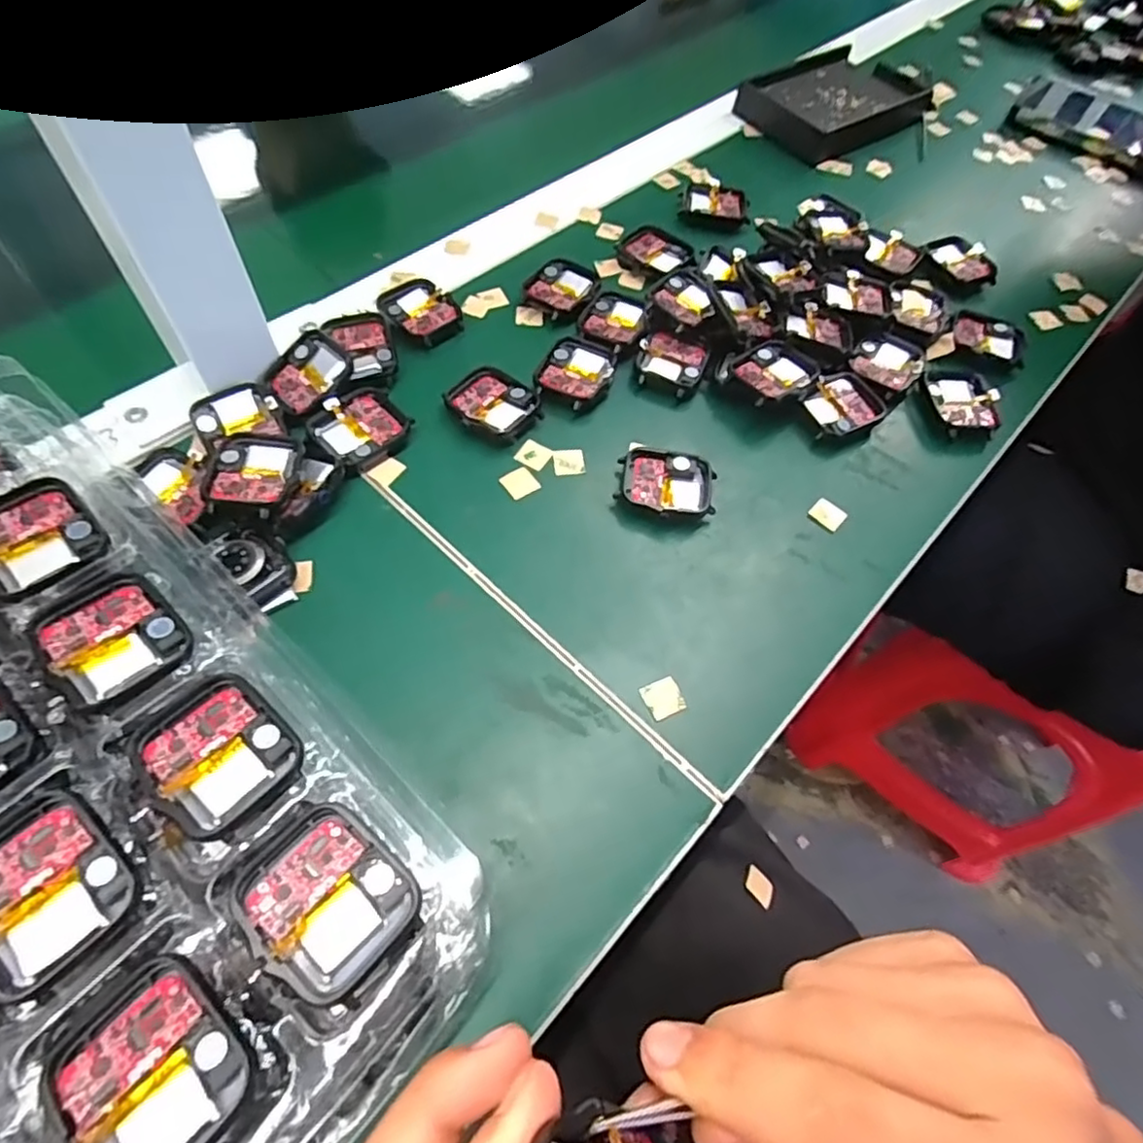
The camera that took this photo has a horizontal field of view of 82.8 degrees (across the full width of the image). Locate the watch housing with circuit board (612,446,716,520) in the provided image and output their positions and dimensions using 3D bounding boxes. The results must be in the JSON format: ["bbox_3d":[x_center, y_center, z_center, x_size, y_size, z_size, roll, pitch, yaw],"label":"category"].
[{"bbox_3d":[0.047,-0.041,0.321,0.047,0.012,0.040,9,59,1],"label":"watch housing with circuit board"}]

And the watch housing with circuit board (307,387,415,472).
[{"bbox_3d":[-0.105,-0.072,0.322,0.042,0.013,0.037,-37,68,-22],"label":"watch housing with circuit board"}]

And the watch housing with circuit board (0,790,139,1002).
[{"bbox_3d":[-0.139,0.082,0.169,0.036,0.004,0.043,-37,68,-22],"label":"watch housing with circuit board"}]

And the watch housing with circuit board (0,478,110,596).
[{"bbox_3d":[-0.188,-0.013,0.226,0.036,0.007,0.042,-37,68,-22],"label":"watch housing with circuit board"}]

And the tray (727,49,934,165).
[{"bbox_3d":[0.209,-0.383,0.524,0.151,0.021,0.107,-31,66,-20],"label":"tray"}]

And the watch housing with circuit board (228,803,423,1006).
[{"bbox_3d":[-0.067,0.088,0.177,0.046,0.008,0.038,41,65,19],"label":"watch housing with circuit board"}]

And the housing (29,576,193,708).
[{"bbox_3d":[-0.148,0.020,0.209,0.037,0.006,0.041,-38,68,-23],"label":"housing"}]

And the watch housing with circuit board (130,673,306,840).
[{"bbox_3d":[-0.106,0.054,0.194,0.039,0.005,0.044,-37,68,-23],"label":"watch housing with circuit board"}]

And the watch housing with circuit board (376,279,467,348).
[{"bbox_3d":[-0.085,-0.148,0.370,0.038,0.009,0.046,-38,69,-23],"label":"watch housing with circuit board"}]

